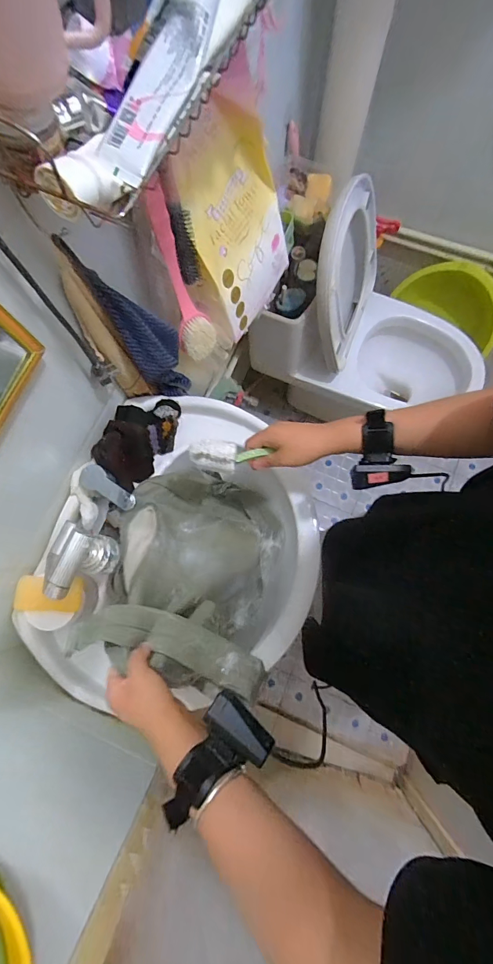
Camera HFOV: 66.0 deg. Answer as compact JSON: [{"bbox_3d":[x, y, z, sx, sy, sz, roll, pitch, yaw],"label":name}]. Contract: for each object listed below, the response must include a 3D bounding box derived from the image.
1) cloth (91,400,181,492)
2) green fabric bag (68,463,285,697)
[{"bbox_3d":[-0.184,-0.077,0.659,0.105,0.068,0.169,35,80,8],"label":"cloth"},{"bbox_3d":[-0.075,0.116,0.571,0.237,0.230,0.276,13,78,3],"label":"green fabric bag"}]

